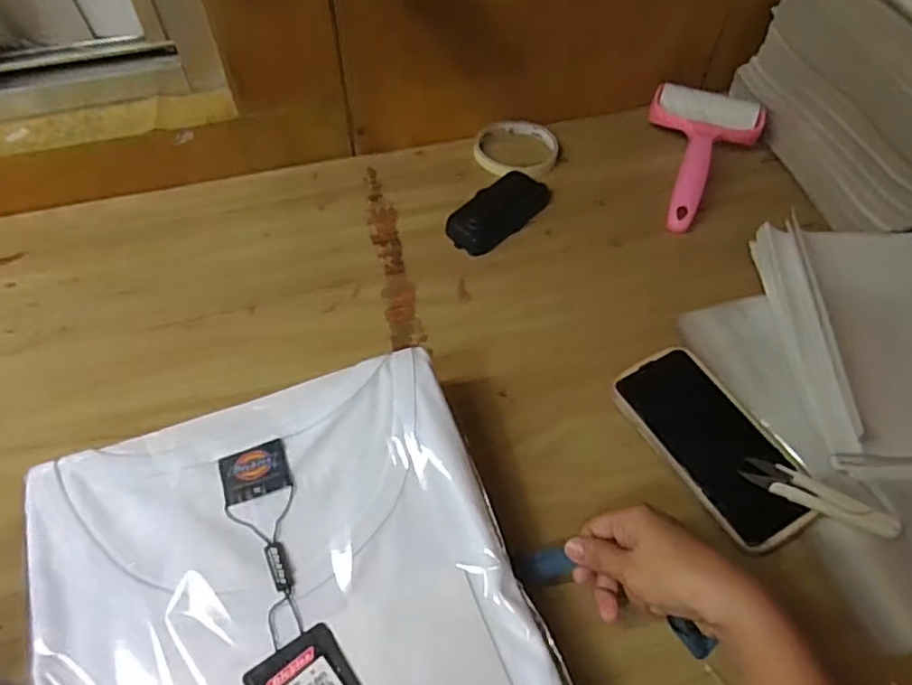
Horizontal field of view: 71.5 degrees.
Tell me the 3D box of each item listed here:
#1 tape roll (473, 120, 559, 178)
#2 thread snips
[{"bbox_3d":[0.064,-0.208,0.676,0.088,0.014,0.088,0,55,0],"label":"tape roll"},{"bbox_3d":[0.258,0.109,0.449,0.099,0.013,0.026,21,58,14],"label":"thread snips"}]

